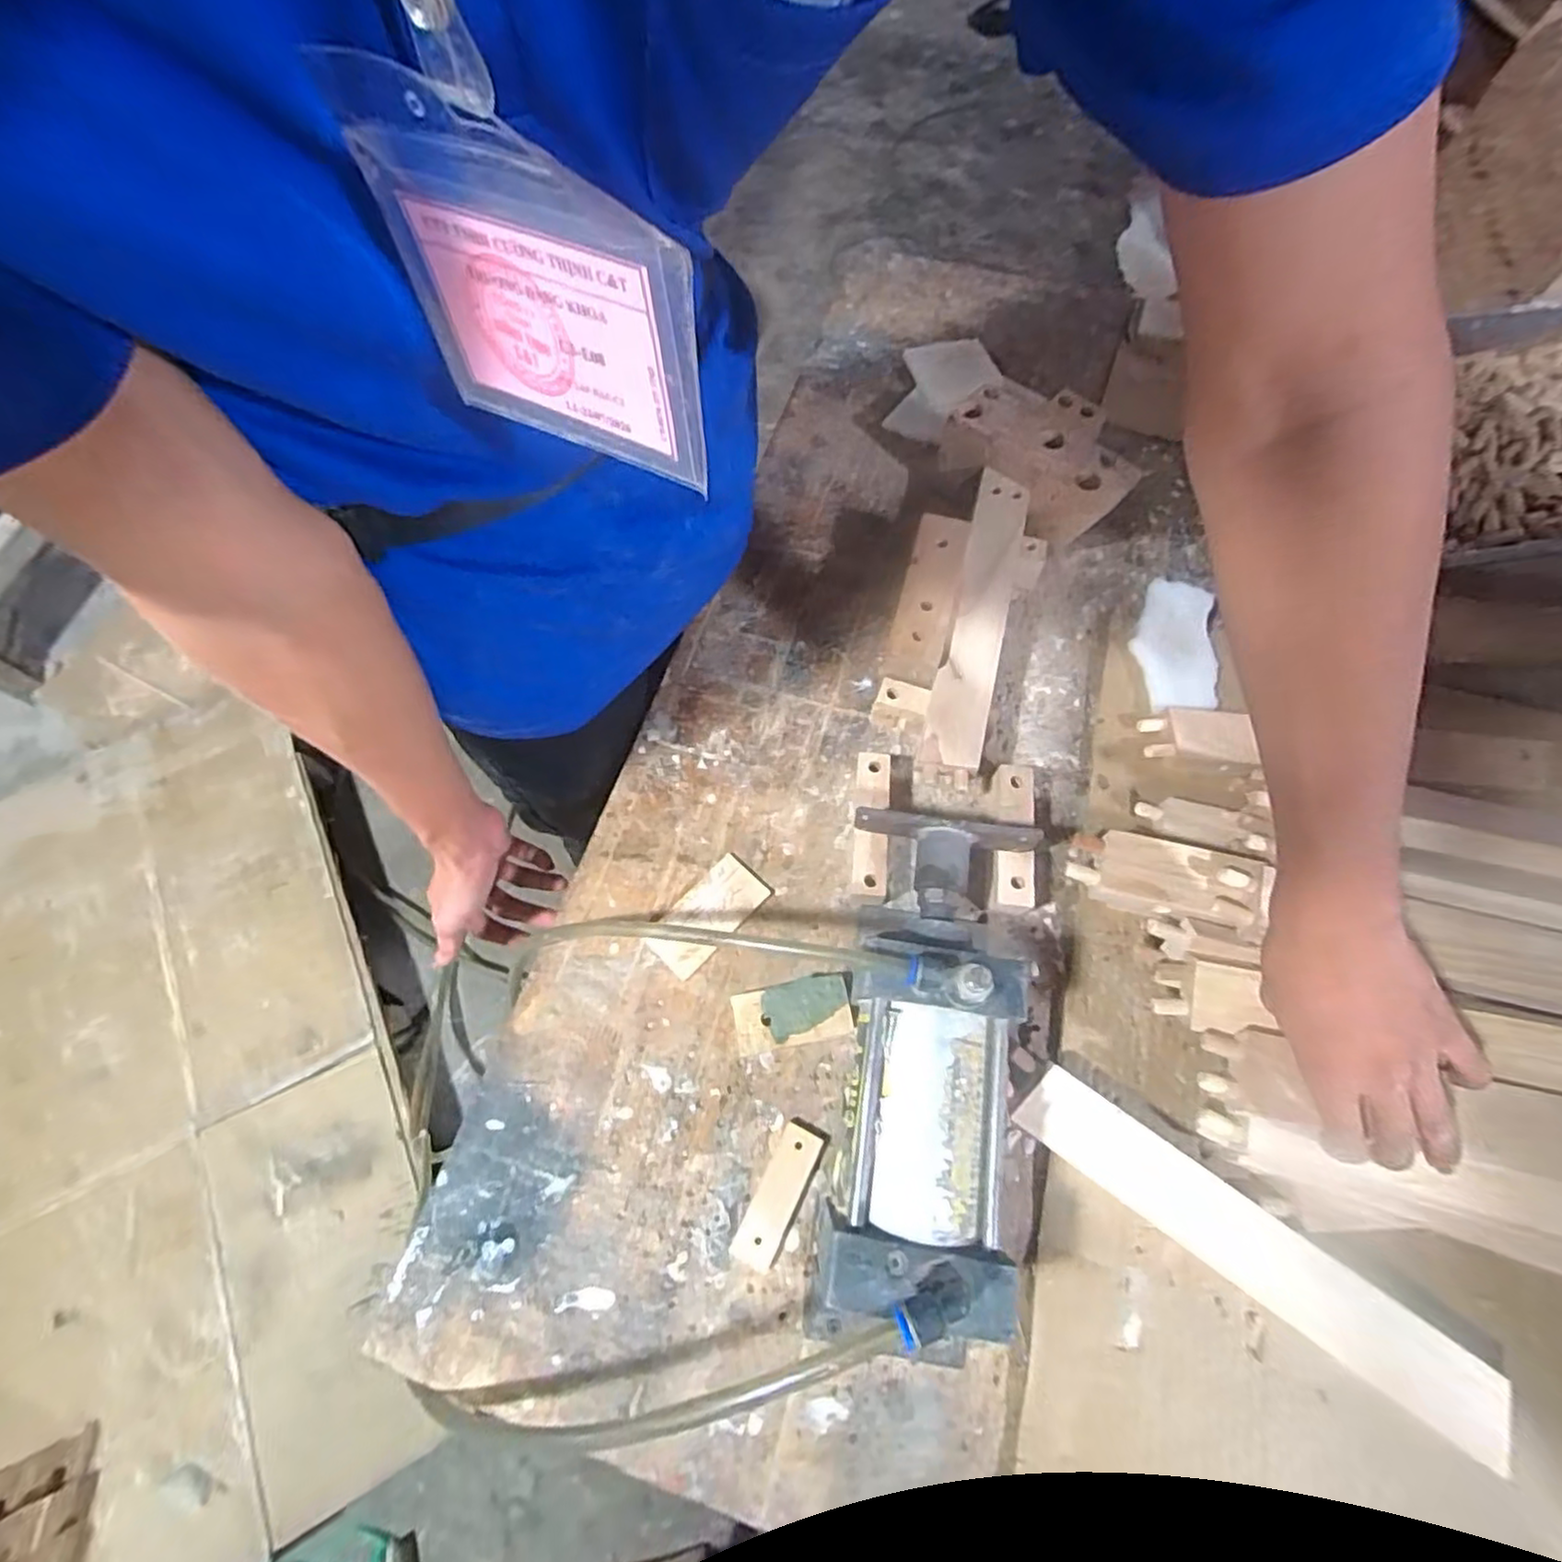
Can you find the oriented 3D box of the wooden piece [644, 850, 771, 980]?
[{"bbox_3d":[-0.054,0.097,0.500,0.046,0.007,0.088,42,73,16],"label":"wooden piece"}]

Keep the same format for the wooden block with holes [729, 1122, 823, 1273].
[{"bbox_3d":[-0.002,0.257,0.428,0.026,0.009,0.080,25,70,10],"label":"wooden block with holes"}]

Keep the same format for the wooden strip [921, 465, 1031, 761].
[{"bbox_3d":[0.156,-0.135,0.541,0.043,0.010,0.275,14,68,6],"label":"wooden strip"}]

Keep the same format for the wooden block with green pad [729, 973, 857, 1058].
[{"bbox_3d":[0.007,0.159,0.470,0.078,0.019,0.040,-11,68,-5],"label":"wooden block with green pad"}]

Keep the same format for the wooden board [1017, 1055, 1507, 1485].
[{"bbox_3d":[0.276,0.274,0.402,0.288,0.013,0.049,33,102,10],"label":"wooden board"}]

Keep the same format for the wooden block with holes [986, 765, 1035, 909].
[{"bbox_3d":[0.165,0.043,0.507,0.032,0.038,0.107,7,68,3],"label":"wooden block with holes"}]

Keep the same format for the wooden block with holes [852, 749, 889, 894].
[{"bbox_3d":[0.066,0.034,0.512,0.024,0.036,0.107,5,67,2],"label":"wooden block with holes"}]

